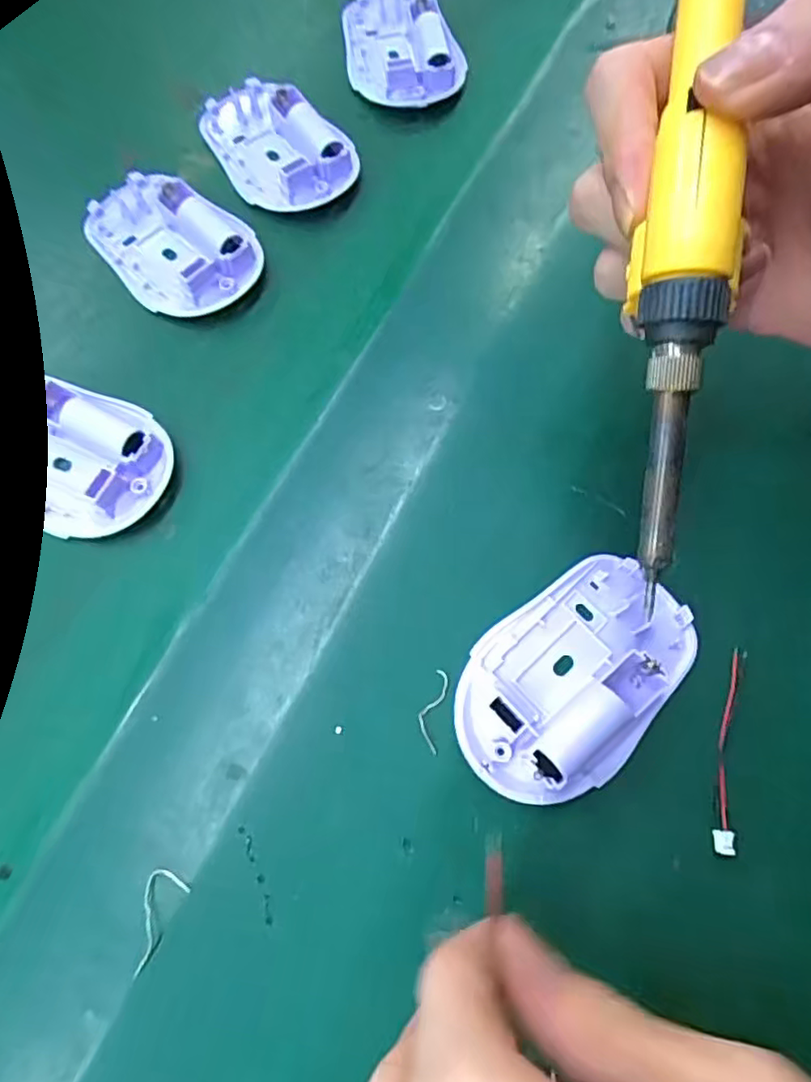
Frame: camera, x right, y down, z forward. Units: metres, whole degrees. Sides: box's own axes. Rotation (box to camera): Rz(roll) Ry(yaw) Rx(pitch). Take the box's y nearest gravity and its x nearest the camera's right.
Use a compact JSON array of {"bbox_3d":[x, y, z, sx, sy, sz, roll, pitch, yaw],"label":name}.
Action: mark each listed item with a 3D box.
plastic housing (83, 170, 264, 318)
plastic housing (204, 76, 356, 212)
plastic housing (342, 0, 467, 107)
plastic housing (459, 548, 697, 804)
[{"bbox_3d":[-0.108,-0.142,0.291,0.059,0.017,0.085,-40,76,-14],"label":"plastic housing"},{"bbox_3d":[-0.065,-0.197,0.308,0.052,0.018,0.086,-40,76,-14],"label":"plastic housing"},{"bbox_3d":[-0.005,-0.271,0.339,0.054,0.023,0.086,-19,72,-8],"label":"plastic housing"},{"bbox_3d":[0.060,0.046,0.223,0.060,0.018,0.094,41,74,12],"label":"plastic housing"}]

